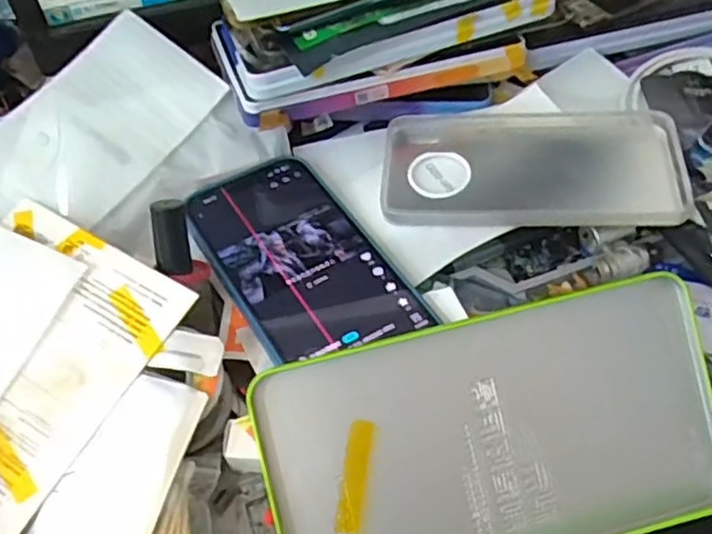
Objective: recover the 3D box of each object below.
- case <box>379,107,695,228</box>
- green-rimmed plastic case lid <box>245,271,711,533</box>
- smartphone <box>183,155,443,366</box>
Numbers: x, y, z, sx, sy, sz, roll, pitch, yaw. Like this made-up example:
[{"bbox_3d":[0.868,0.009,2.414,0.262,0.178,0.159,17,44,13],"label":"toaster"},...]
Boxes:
[{"bbox_3d":[0.098,-0.061,0.397,0.162,0.014,0.092,-1,53,6],"label":"case"},{"bbox_3d":[0.062,0.084,0.287,0.191,0.014,0.125,-14,89,-8],"label":"green-rimmed plastic case lid"},{"bbox_3d":[-0.032,-0.006,0.371,0.080,0.012,0.140,-27,55,-17],"label":"smartphone"}]

